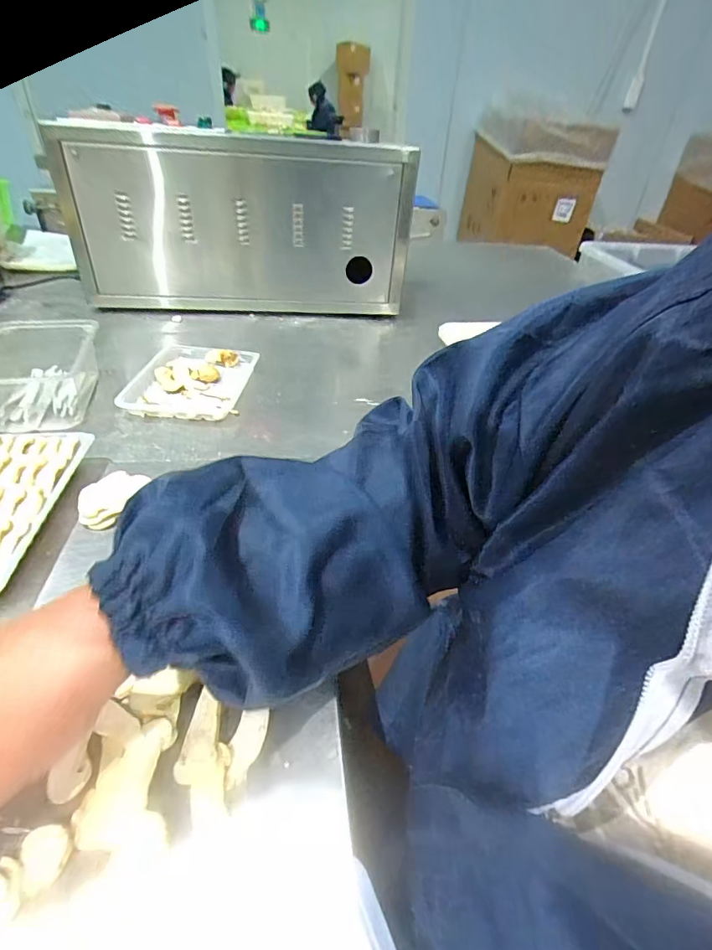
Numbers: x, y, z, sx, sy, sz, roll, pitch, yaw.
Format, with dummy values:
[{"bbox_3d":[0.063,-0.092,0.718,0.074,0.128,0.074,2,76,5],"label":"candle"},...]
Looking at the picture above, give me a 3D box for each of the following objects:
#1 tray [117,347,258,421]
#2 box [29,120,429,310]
[{"bbox_3d":[-0.207,-0.121,0.604,0.132,0.024,0.166,1,38,-3],"label":"tray"},{"bbox_3d":[-0.171,-0.433,0.814,0.544,0.268,0.210,0,39,-4],"label":"box"}]

